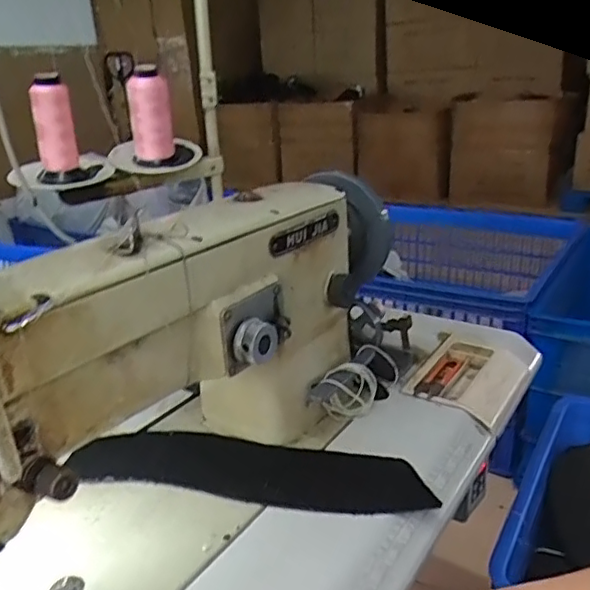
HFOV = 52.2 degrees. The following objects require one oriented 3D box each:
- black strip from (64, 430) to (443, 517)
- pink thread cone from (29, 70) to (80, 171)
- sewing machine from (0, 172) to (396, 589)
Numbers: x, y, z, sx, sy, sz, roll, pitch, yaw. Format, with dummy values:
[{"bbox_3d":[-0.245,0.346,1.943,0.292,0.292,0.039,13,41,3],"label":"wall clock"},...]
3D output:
[{"bbox_3d":[-0.044,0.157,0.549,0.325,0.006,0.082,3,23,15],"label":"black strip"},{"bbox_3d":[-0.288,-0.206,0.718,0.038,0.108,0.036,-16,26,-28],"label":"pink thread cone"},{"bbox_3d":[-0.126,0.056,0.517,0.215,0.239,0.523,10,26,30],"label":"sewing machine"}]

